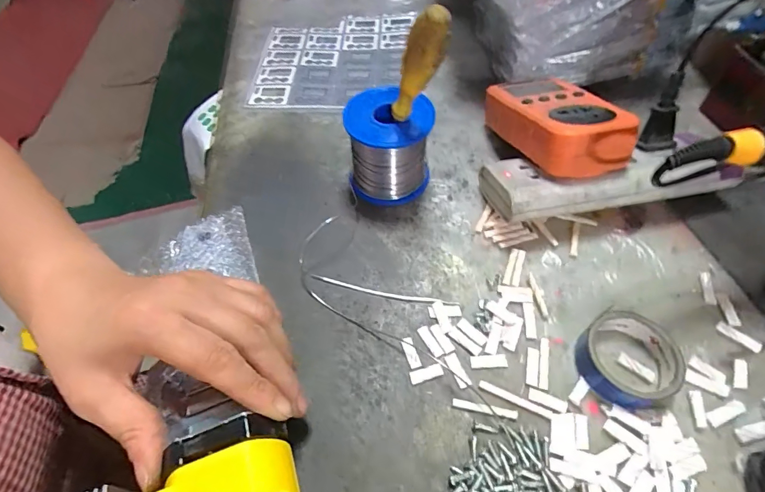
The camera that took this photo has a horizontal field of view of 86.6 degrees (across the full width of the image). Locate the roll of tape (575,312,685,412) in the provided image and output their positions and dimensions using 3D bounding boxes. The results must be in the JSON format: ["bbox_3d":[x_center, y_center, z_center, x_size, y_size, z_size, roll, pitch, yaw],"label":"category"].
[{"bbox_3d":[0.145,0.066,0.239,0.055,0.019,0.051,-2,56,3],"label":"roll of tape"}]

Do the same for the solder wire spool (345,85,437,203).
[{"bbox_3d":[0.006,-0.076,0.311,0.061,0.069,0.058,-2,56,3],"label":"solder wire spool"}]

